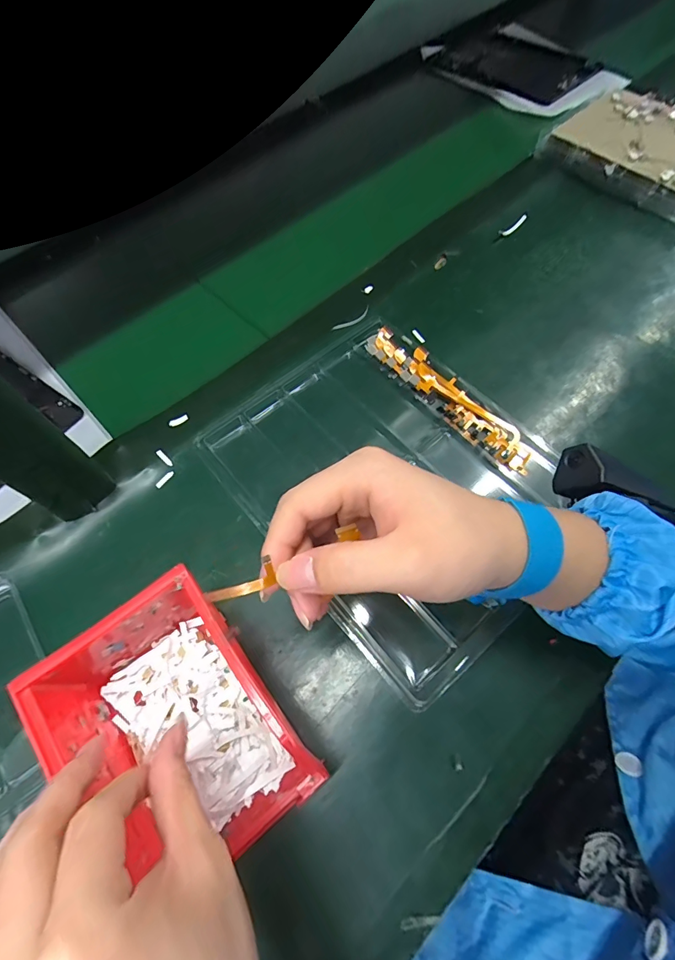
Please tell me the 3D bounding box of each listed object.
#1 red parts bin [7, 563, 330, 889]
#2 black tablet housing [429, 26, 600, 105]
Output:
[{"bbox_3d":[-0.091,0.137,0.242,0.102,0.078,0.143,-36,66,-14],"label":"red parts bin"},{"bbox_3d":[0.308,-0.704,0.713,0.165,0.016,0.264,-34,65,-13],"label":"black tablet housing"}]

